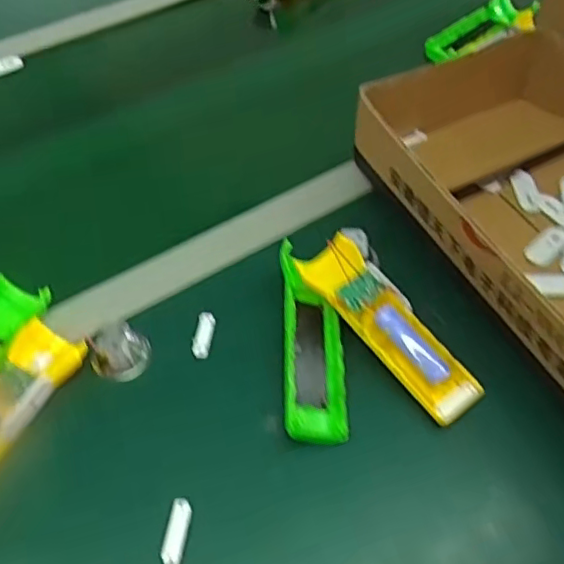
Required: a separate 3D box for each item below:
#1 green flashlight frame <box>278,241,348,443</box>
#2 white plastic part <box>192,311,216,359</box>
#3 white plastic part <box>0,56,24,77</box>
[{"bbox_3d":[0.023,0.042,0.447,0.042,0.031,0.156,-2,52,0],"label":"green flashlight frame"},{"bbox_3d":[-0.062,0.042,0.474,0.014,0.004,0.039,6,52,7],"label":"white plastic part"},{"bbox_3d":[-0.345,-0.263,0.738,0.052,0.013,0.017,-35,58,-23],"label":"white plastic part"}]

